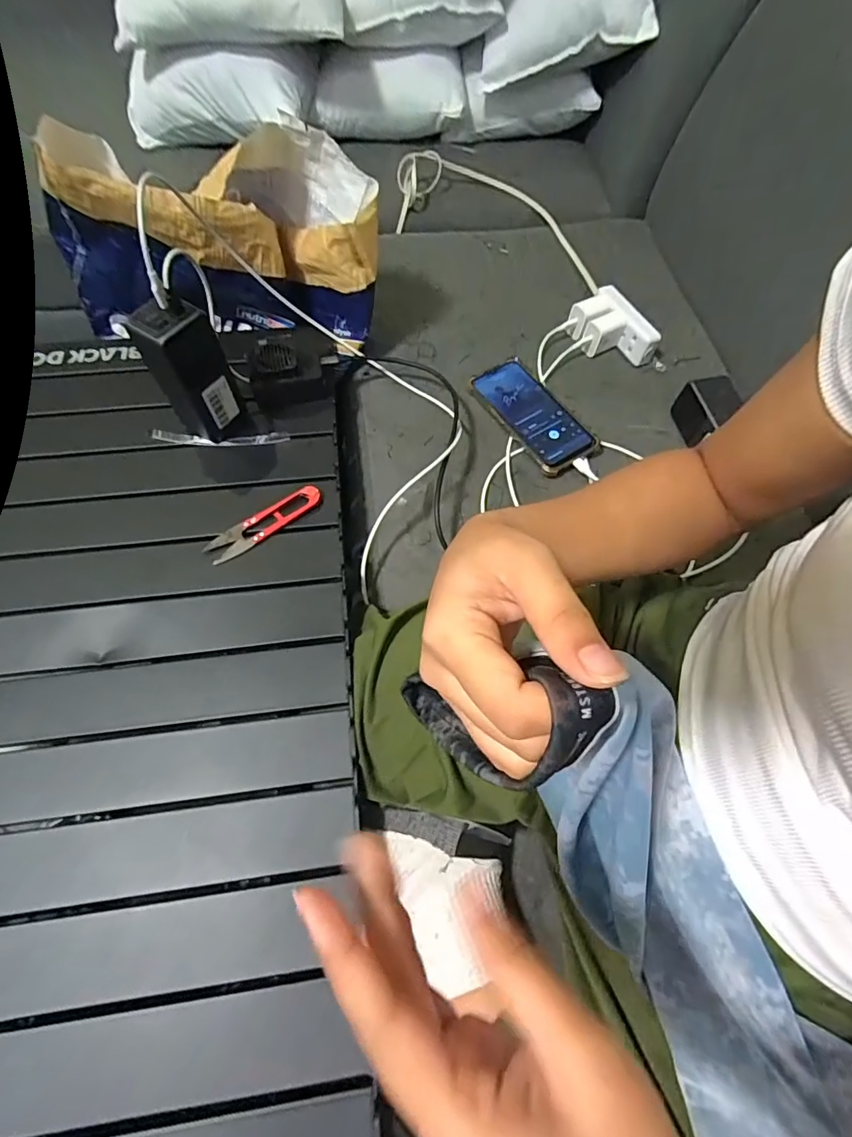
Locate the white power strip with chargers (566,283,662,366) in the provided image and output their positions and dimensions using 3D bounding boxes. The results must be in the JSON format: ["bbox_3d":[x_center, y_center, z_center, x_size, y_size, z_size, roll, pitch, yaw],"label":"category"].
[{"bbox_3d":[0.239,-0.307,0.637,0.073,0.045,0.101,-27,68,-14],"label":"white power strip with chargers"}]

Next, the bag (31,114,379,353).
[{"bbox_3d":[-0.231,-0.373,0.545,0.349,0.182,0.152,-3,64,-3],"label":"bag"}]

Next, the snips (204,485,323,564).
[{"bbox_3d":[-0.155,-0.045,0.477,0.118,0.016,0.027,-32,69,-16],"label":"snips"}]

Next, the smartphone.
[{"bbox_3d":[0.129,-0.186,0.586,0.086,0.017,0.164,-30,68,-15],"label":"smartphone"}]

